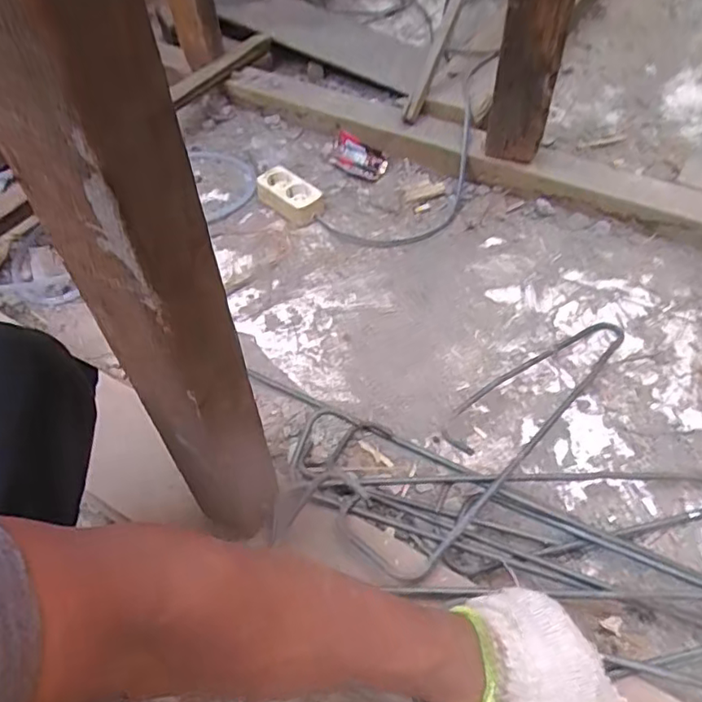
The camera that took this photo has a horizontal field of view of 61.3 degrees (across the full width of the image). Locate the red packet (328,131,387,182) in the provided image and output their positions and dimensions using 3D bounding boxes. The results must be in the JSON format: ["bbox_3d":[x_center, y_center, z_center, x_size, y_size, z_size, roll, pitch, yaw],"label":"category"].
[{"bbox_3d":[0.011,-0.327,1.006,0.109,0.013,0.059,34,96,21],"label":"red packet"}]

